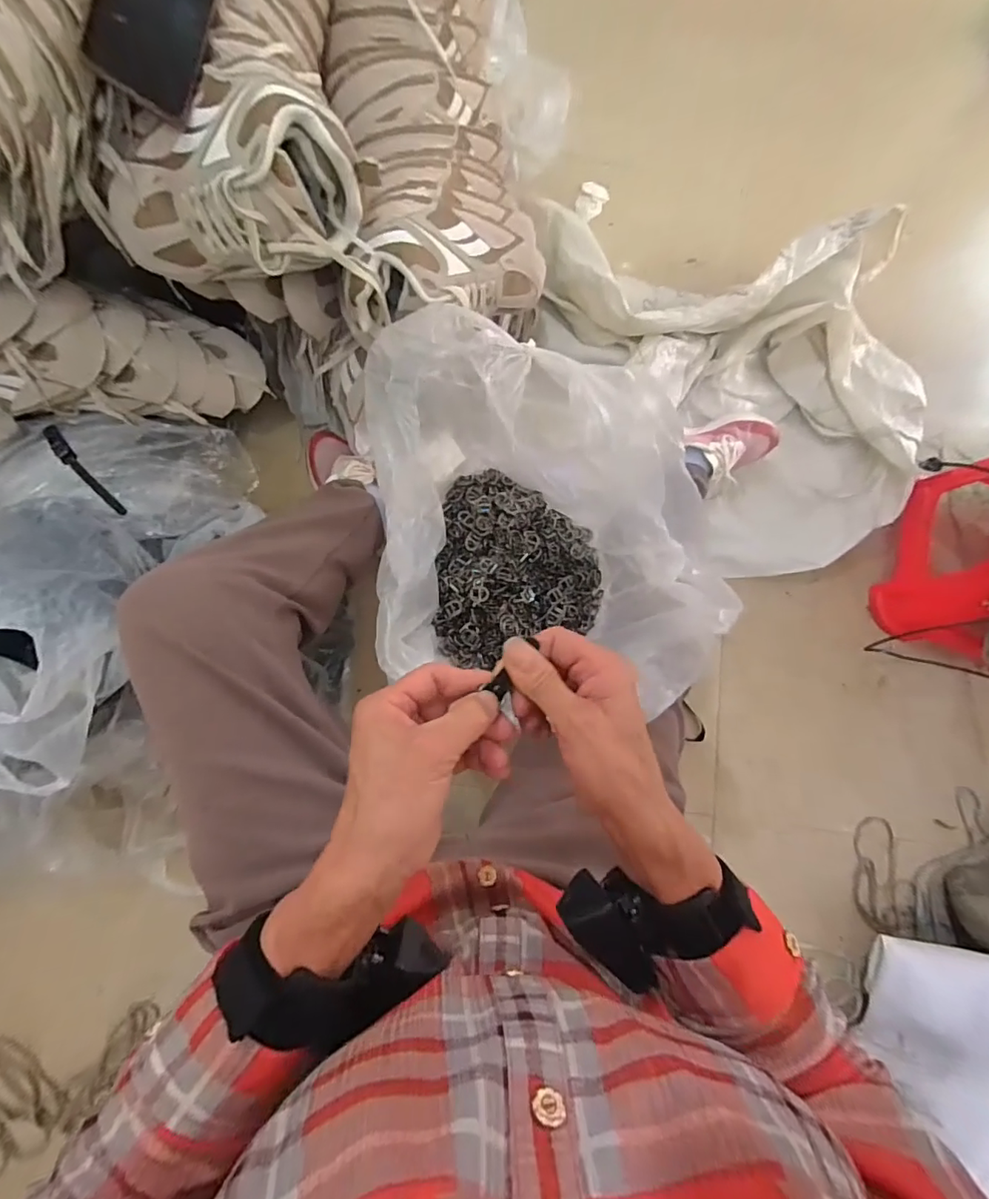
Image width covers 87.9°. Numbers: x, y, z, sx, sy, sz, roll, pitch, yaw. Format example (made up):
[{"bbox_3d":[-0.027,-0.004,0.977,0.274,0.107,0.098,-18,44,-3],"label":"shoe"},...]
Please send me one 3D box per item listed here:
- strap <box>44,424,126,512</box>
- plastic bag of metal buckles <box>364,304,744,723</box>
[{"bbox_3d":[-0.504,-0.162,0.620,0.018,0.032,0.139,-42,87,-11],"label":"strap"},{"bbox_3d":[0.053,-0.084,0.529,0.337,0.151,0.387,-5,82,-5],"label":"plastic bag of metal buckles"}]

